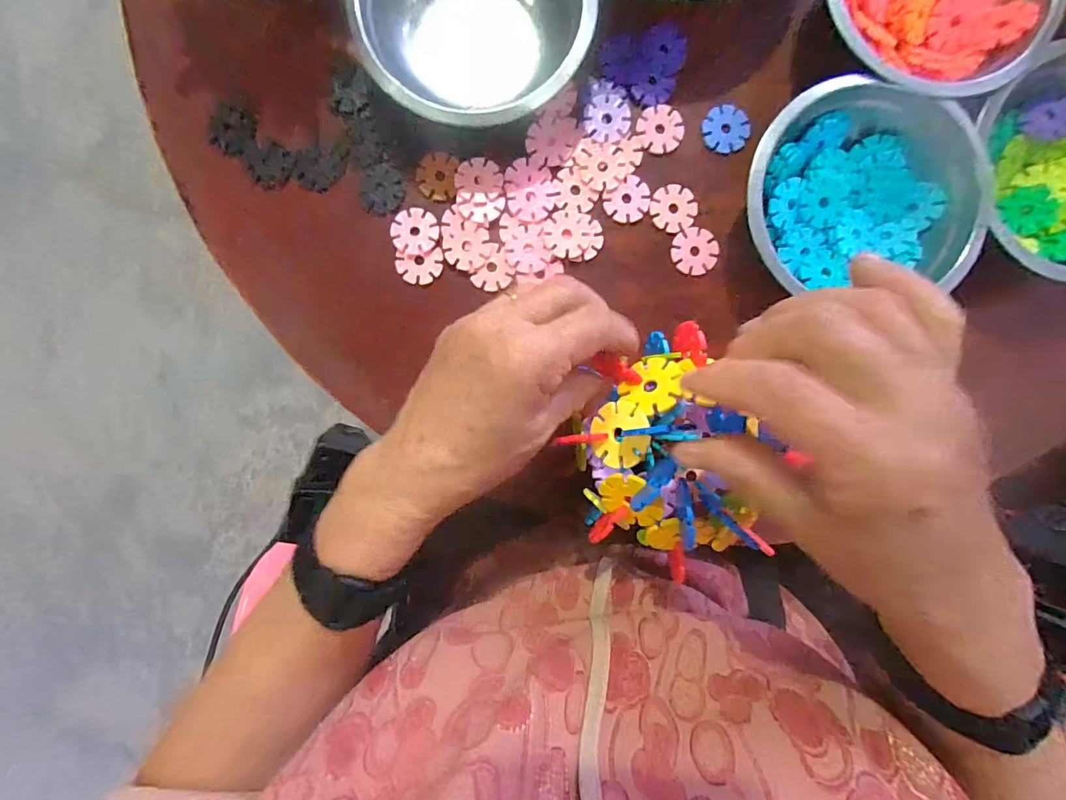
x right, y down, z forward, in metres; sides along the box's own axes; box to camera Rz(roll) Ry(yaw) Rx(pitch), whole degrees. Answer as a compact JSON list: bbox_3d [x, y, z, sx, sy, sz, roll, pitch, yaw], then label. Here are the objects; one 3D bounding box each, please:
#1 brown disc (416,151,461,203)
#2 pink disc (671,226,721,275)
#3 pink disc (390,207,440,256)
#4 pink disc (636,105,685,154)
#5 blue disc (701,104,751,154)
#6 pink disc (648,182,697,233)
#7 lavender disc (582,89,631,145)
[{"bbox_3d":[-0.065,-0.152,0.311,0.029,0.004,0.033,6,92,-1],"label":"brown disc"},{"bbox_3d":[0.112,-0.103,0.316,0.031,0.004,0.032,0,92,-1],"label":"pink disc"},{"bbox_3d":[-0.080,-0.114,0.310,0.031,0.005,0.031,0,92,-1],"label":"pink disc"},{"bbox_3d":[0.087,-0.185,0.312,0.030,0.004,0.032,0,92,-1],"label":"pink disc"},{"bbox_3d":[0.132,-0.186,0.314,0.030,0.004,0.031,0,92,-1],"label":"blue disc"},{"bbox_3d":[0.096,-0.132,0.315,0.032,0.004,0.031,0,92,-1],"label":"pink disc"},{"bbox_3d":[0.050,-0.191,0.310,0.031,0.004,0.033,0,94,1],"label":"lavender disc"}]

